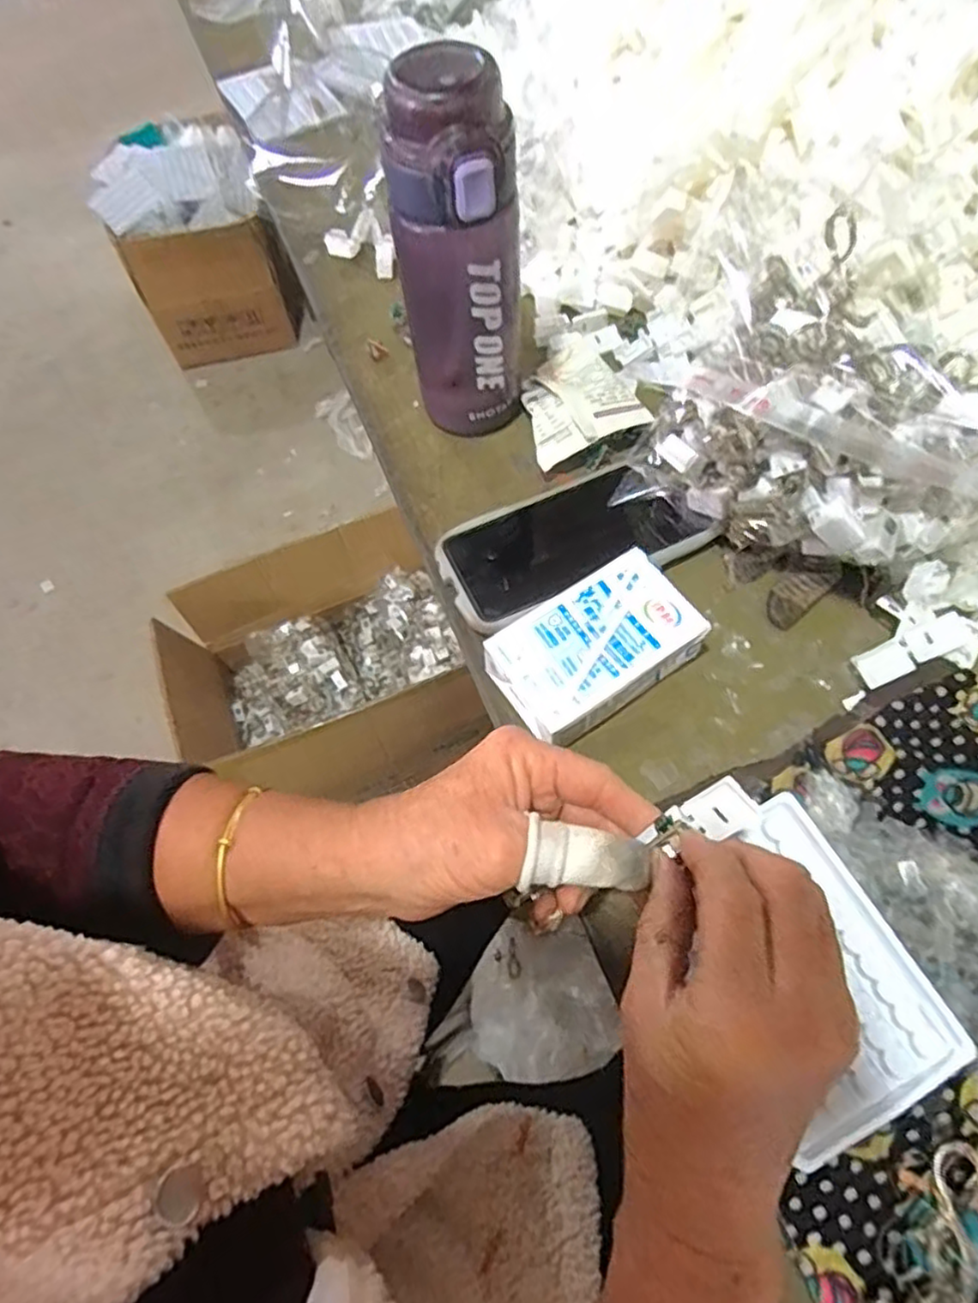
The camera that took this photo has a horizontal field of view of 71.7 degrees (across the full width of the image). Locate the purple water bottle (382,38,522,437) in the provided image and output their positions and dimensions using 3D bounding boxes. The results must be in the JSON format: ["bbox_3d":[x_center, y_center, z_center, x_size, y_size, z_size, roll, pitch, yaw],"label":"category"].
[{"bbox_3d":[-0.017,-0.220,0.403,0.068,0.207,0.067,-5,63,1],"label":"purple water bottle"}]

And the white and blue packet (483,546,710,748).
[{"bbox_3d":[0.059,0.000,0.379,0.107,0.035,0.067,-32,66,-12],"label":"white and blue packet"}]

